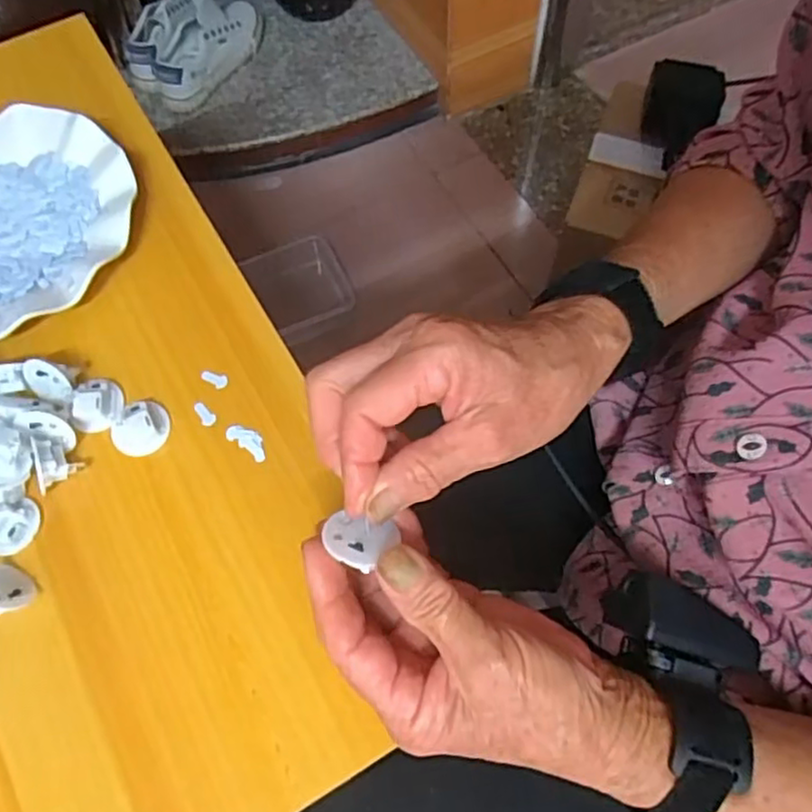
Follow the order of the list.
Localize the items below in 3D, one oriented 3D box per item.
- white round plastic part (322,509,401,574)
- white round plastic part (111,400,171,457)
[{"bbox_3d":[-0.020,0.056,0.287,0.031,0.005,0.026,10,40,9],"label":"white round plastic part"},{"bbox_3d":[-0.152,0.012,0.391,0.026,0.015,0.033,22,67,11],"label":"white round plastic part"}]

